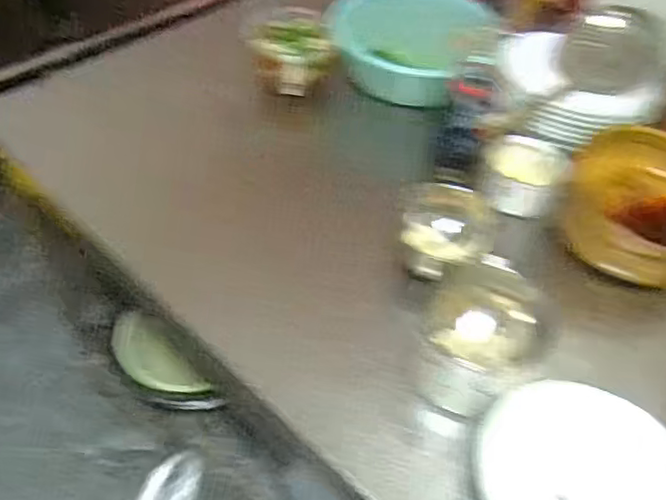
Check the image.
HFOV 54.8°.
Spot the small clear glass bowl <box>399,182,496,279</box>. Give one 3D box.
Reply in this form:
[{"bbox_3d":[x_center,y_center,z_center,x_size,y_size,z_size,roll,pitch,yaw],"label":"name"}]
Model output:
[{"bbox_3d":[0.137,-0.017,0.785,0.108,0.073,0.110,3,49,-3],"label":"small clear glass bowl"}]

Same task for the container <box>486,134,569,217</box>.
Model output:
[{"bbox_3d":[0.250,-0.101,0.855,0.092,0.052,0.101,3,49,-3],"label":"container"}]

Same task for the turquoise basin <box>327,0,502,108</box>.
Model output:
[{"bbox_3d":[0.133,-0.346,1.069,0.269,0.101,0.238,11,49,4],"label":"turquoise basin"}]

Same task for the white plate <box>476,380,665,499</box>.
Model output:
[{"bbox_3d":[0.241,0.223,0.599,0.197,0.018,0.185,-3,69,9],"label":"white plate"}]

